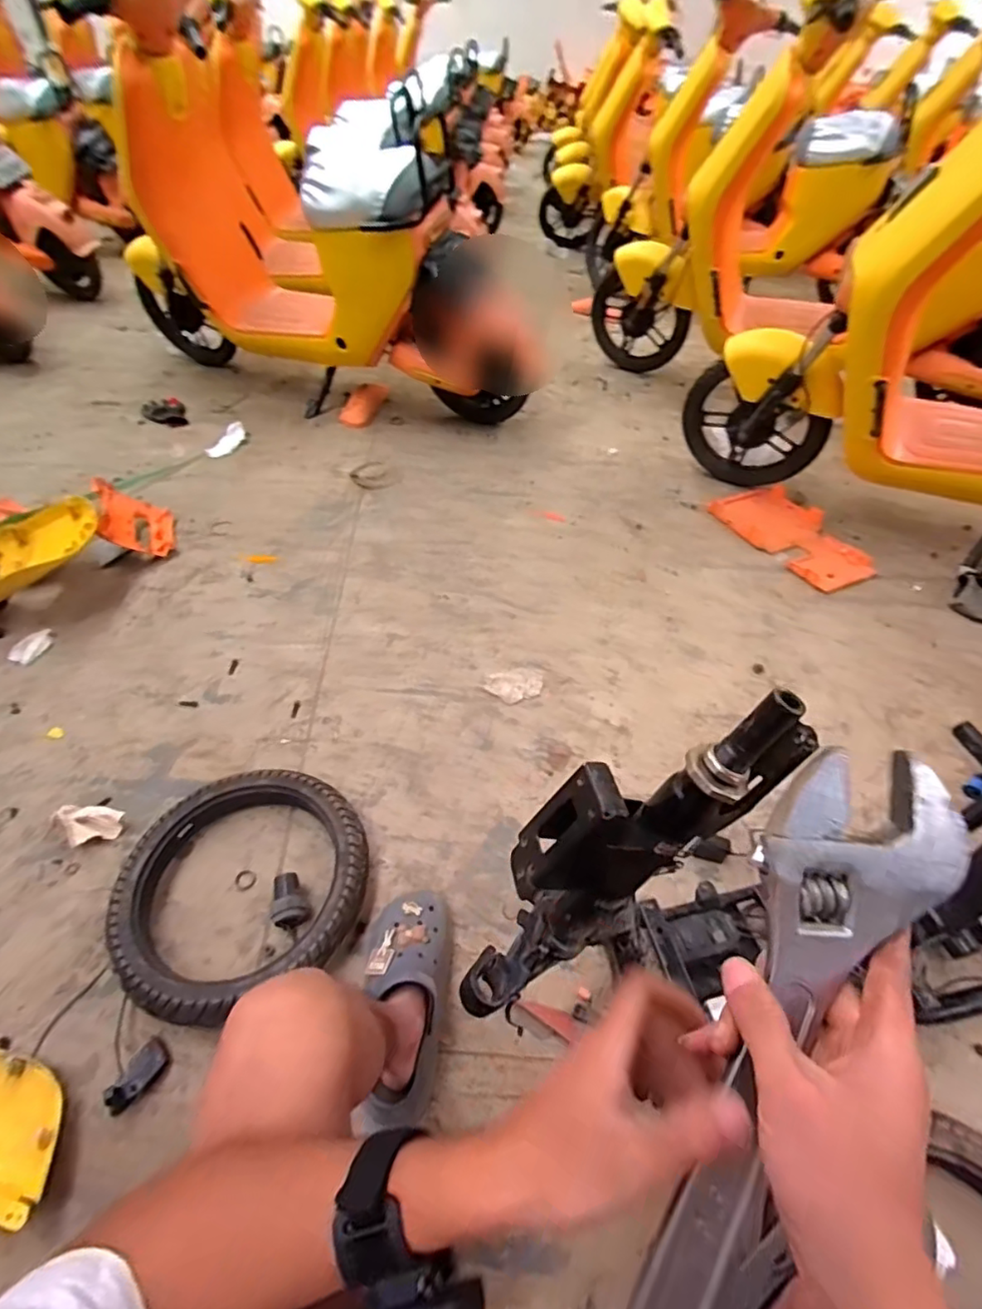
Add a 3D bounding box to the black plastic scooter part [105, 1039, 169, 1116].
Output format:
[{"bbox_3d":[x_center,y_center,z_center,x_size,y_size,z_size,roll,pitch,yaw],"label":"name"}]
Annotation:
[{"bbox_3d":[-0.444,0.528,0.728,0.039,0.024,0.076,17,32,13],"label":"black plastic scooter part"}]

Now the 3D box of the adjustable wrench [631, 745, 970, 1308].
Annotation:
[{"bbox_3d":[0.134,0.211,0.280,0.082,0.019,0.345,22,86,17],"label":"adjustable wrench"}]

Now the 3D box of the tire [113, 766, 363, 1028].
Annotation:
[{"bbox_3d":[-0.365,0.337,0.878,0.351,0.072,0.356,-20,52,-19],"label":"tire"}]

